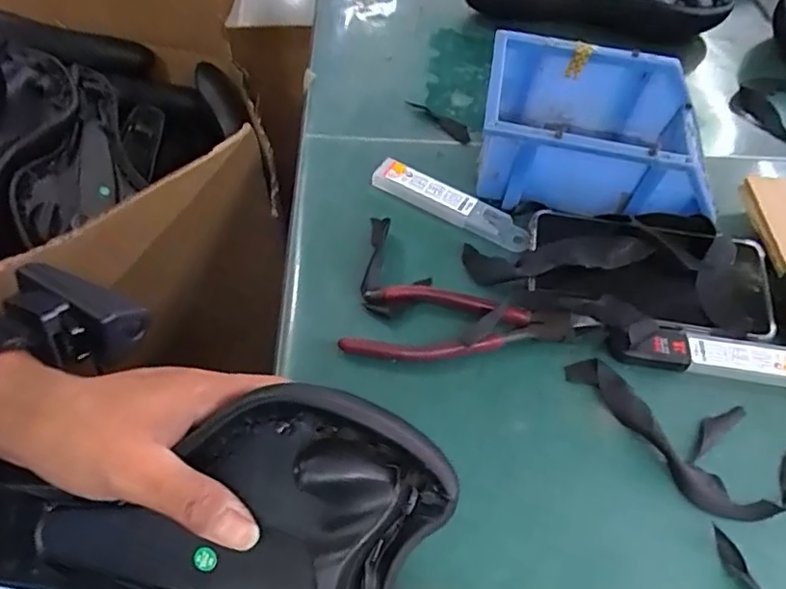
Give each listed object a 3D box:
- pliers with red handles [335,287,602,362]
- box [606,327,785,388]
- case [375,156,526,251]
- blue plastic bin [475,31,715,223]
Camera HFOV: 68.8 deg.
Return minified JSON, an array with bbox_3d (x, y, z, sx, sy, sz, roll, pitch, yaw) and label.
[{"bbox_3d":[0.050,0.017,0.383,0.166,0.013,0.050,-2,56,-6],"label":"pliers with red handles"},{"bbox_3d":[0.208,0.039,0.377,0.129,0.015,0.026,8,56,1],"label":"box"},{"bbox_3d":[0.044,-0.069,0.435,0.126,0.011,0.026,26,58,13],"label":"case"},{"bbox_3d":[0.154,-0.122,0.440,0.170,0.075,0.117,13,56,5],"label":"blue plastic bin"}]

